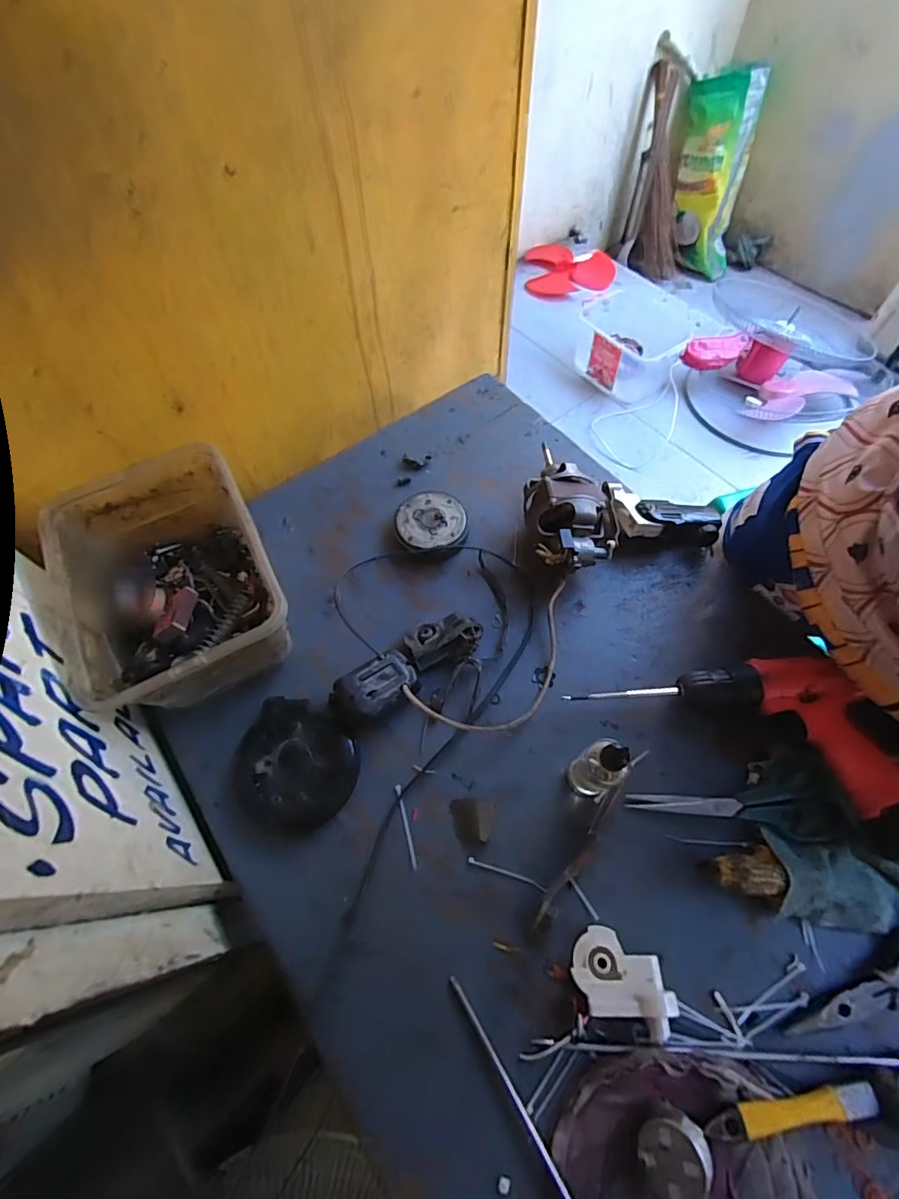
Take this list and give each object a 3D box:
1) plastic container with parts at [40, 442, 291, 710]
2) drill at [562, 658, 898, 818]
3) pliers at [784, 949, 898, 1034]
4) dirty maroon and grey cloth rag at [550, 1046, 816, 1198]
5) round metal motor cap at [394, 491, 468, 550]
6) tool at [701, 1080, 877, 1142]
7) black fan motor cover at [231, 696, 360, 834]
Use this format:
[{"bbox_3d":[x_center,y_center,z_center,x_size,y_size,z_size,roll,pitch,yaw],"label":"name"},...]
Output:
[{"bbox_3d":[-0.295,-0.014,0.564,0.199,0.124,0.269,-24,65,-11],"label":"plastic container with parts"},{"bbox_3d":[0.285,0.145,0.505,0.288,0.057,0.159,-8,63,-3],"label":"drill"},{"bbox_3d":[0.377,0.337,0.426,0.181,0.012,0.057,-23,65,-11],"label":"pliers"},{"bbox_3d":[0.176,0.440,0.368,0.192,0.033,0.167,6,63,4],"label":"dirty maroon and grey cloth rag"},{"bbox_3d":[-0.023,-0.101,0.662,0.090,0.023,0.091,0,63,1],"label":"round metal motor cap"},{"bbox_3d":[0.263,0.396,0.392,0.134,0.021,0.019,-8,63,-3],"label":"tool"},{"bbox_3d":[-0.164,0.175,0.526,0.127,0.023,0.120,31,67,16],"label":"black fan motor cover"}]

